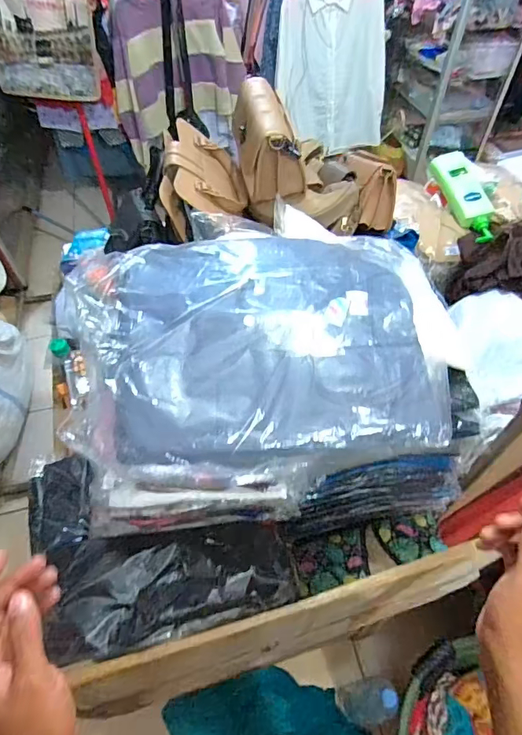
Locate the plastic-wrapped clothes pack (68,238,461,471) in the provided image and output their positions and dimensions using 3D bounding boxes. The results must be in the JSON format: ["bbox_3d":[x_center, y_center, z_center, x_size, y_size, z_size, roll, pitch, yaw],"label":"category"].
[{"bbox_3d":[0.000,-0.041,0.529,0.416,0.083,0.312,-3,52,-2],"label":"plastic-wrapped clothes pack"}]

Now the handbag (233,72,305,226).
[{"bbox_3d":[0.013,-0.375,0.770,0.104,0.149,0.217,-4,52,-3],"label":"handbag"}]

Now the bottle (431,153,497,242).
[{"bbox_3d":[0.443,-0.366,0.952,0.083,0.045,0.237,-12,71,-10],"label":"bottle"}]

